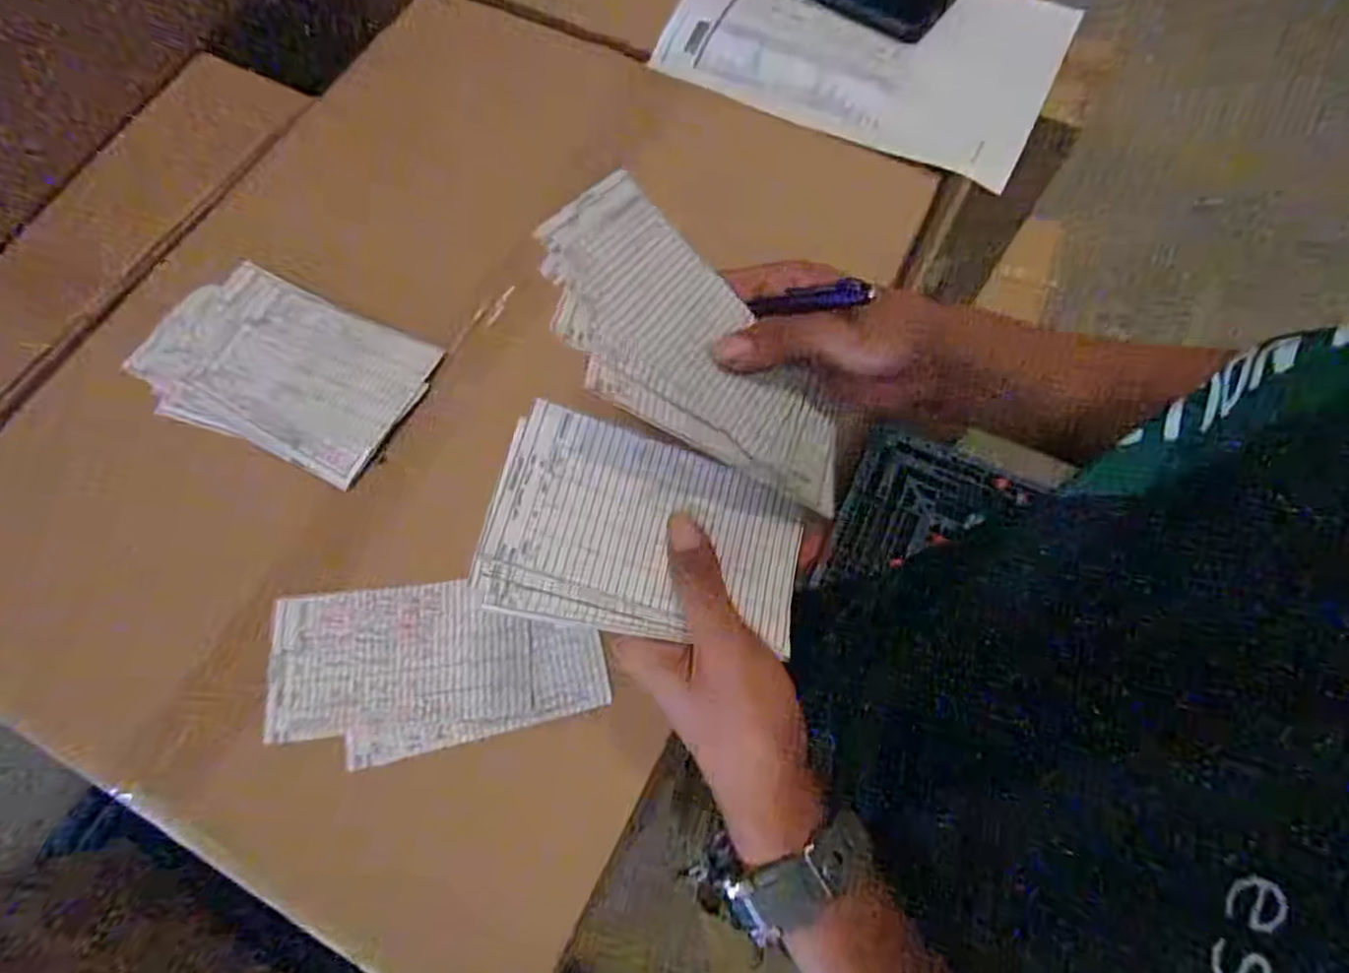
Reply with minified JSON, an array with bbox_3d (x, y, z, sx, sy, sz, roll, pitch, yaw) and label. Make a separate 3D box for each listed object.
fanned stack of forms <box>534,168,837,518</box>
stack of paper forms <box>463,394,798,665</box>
[{"bbox_3d":[0.014,-0.062,0.335,0.180,0.015,0.110,40,53,-14],"label":"fanned stack of forms"},{"bbox_3d":[-0.009,0.022,0.324,0.147,0.005,0.097,16,66,-15],"label":"stack of paper forms"}]

